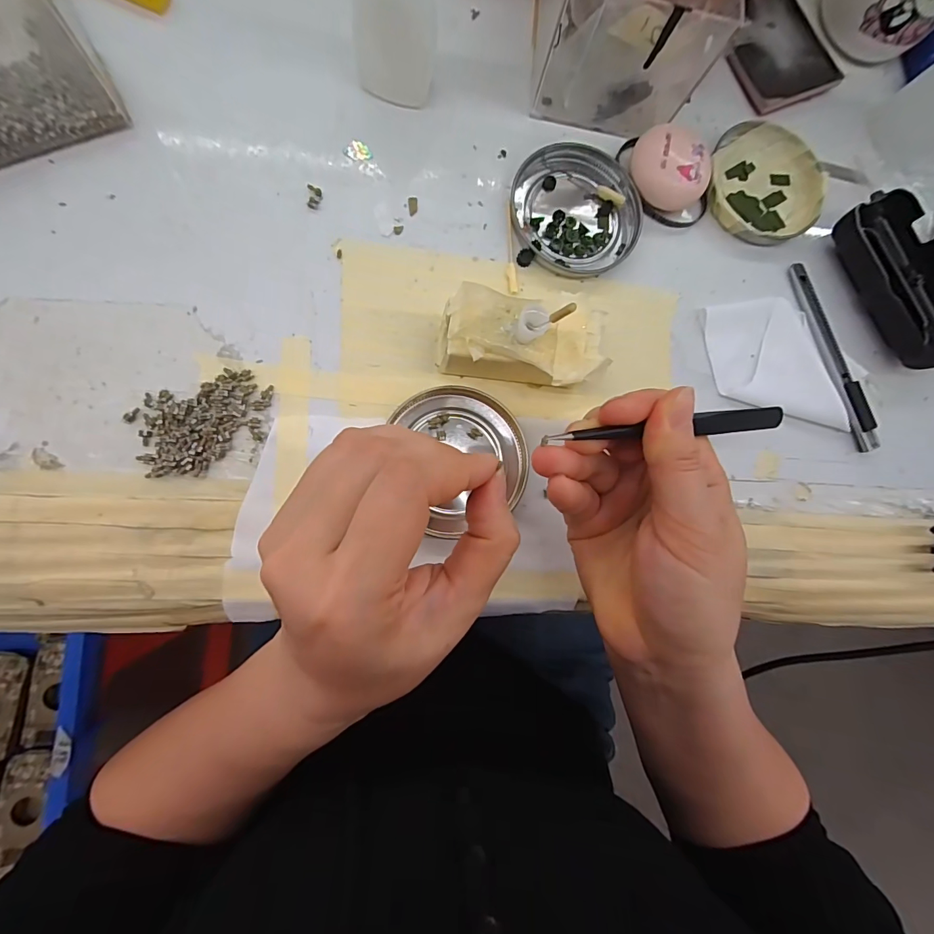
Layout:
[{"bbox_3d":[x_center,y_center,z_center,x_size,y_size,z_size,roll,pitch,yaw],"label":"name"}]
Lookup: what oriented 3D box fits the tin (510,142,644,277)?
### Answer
[{"bbox_3d":[0.065,-0.155,0.260,0.075,0.008,0.078,1,84,-9],"label":"tin"}]

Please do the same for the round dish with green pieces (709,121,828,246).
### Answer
[{"bbox_3d":[0.192,-0.182,0.279,0.074,0.010,0.080,1,85,-8],"label":"round dish with green pieces"}]

